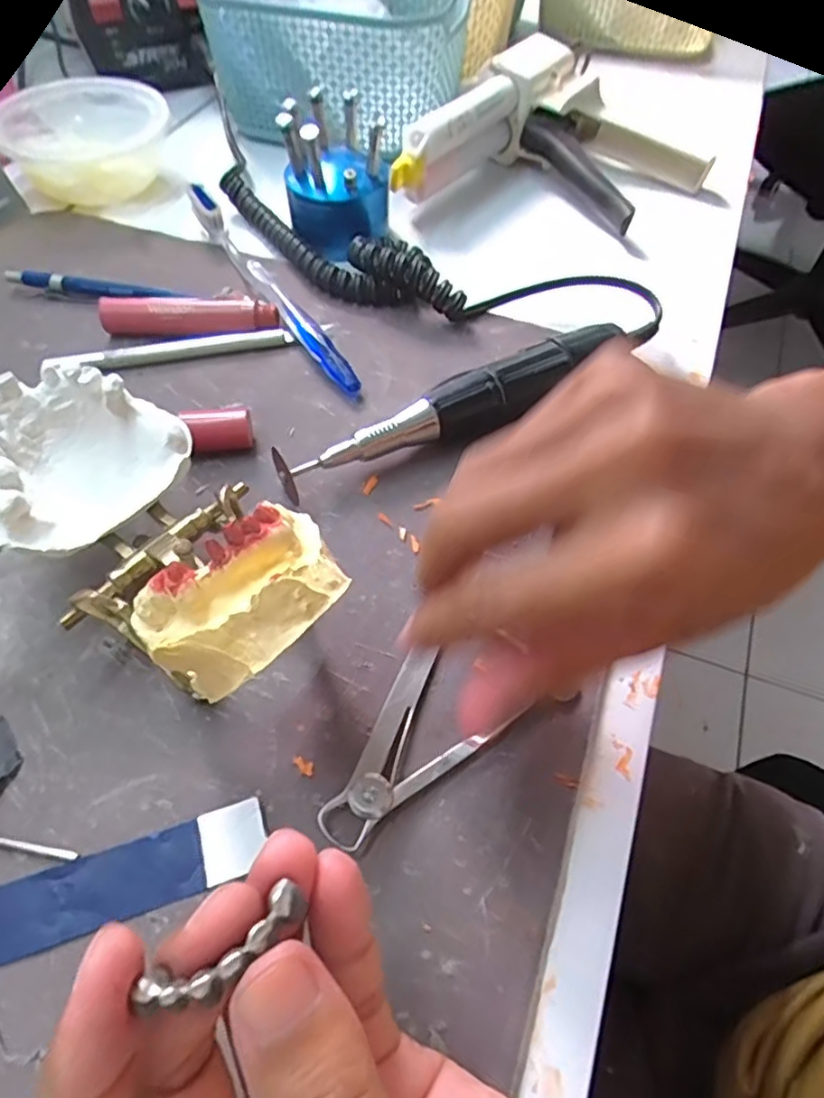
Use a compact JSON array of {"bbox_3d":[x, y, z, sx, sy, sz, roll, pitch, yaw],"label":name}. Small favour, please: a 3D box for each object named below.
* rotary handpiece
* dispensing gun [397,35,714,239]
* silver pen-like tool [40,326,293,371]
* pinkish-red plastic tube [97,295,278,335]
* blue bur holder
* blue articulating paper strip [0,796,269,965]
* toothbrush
[{"bbox_3d":[0.021,-0.063,0.288,0.166,0.030,0.027,-19,58,-14],"label":"rotary handpiece"},{"bbox_3d":[0.096,-0.247,0.403,0.154,0.058,0.170,26,59,15],"label":"dispensing gun"},{"bbox_3d":[-0.118,-0.097,0.319,0.115,0.009,0.008,-13,57,-10],"label":"silver pen-like tool"},{"bbox_3d":[-0.113,-0.117,0.328,0.088,0.017,0.015,2,56,-1],"label":"pinkish-red plastic tube"},{"bbox_3d":[-0.042,-0.212,0.366,0.058,0.068,0.056,-4,56,-4],"label":"blue bur holder"},{"bbox_3d":[-0.094,0.101,0.190,0.102,0.004,0.021,-16,58,-12],"label":"blue articulating paper strip"},{"bbox_3d":[-0.078,-0.140,0.343,0.012,0.020,0.181,-28,61,-19],"label":"toothbrush"}]

